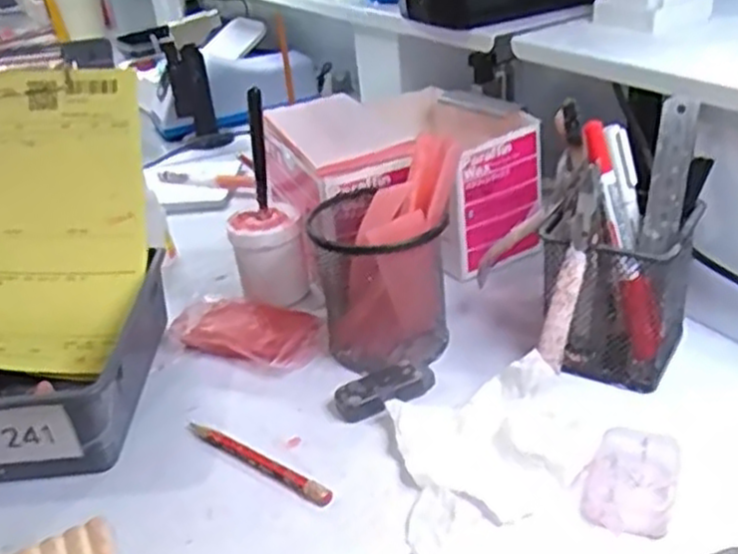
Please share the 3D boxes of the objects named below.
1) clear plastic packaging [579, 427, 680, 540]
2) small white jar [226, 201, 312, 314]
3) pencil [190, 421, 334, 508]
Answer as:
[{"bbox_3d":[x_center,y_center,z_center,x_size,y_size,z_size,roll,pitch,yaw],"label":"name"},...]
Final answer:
[{"bbox_3d":[0.131,0.101,0.383,0.042,0.023,0.053,10,33,27],"label":"clear plastic packaging"},{"bbox_3d":[-0.073,-0.018,0.572,0.049,0.069,0.049,-5,29,3],"label":"small white jar"},{"bbox_3d":[-0.066,0.103,0.431,0.112,0.011,0.009,17,37,36],"label":"pencil"}]

